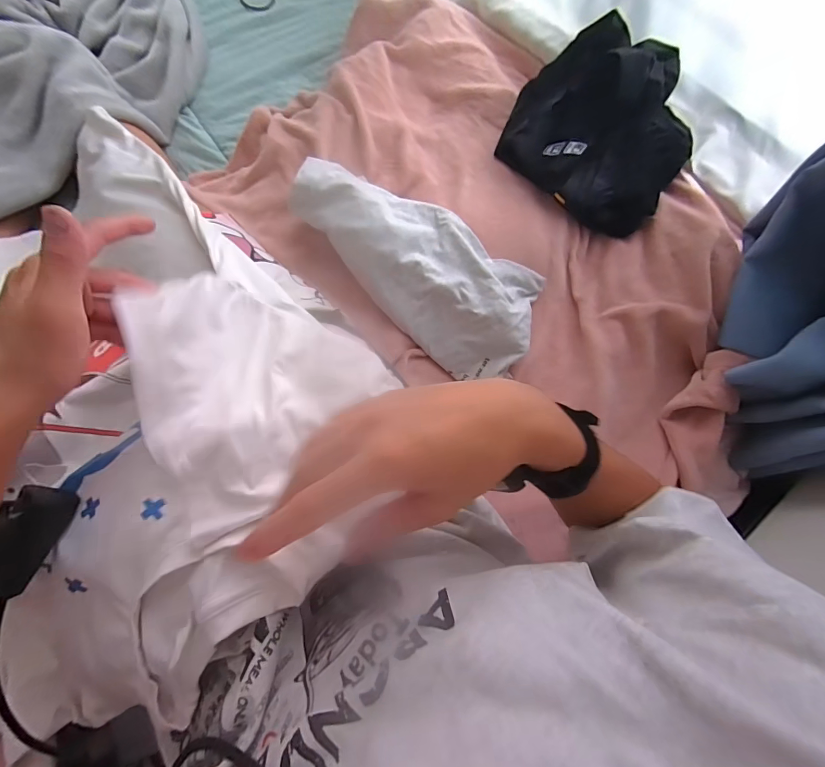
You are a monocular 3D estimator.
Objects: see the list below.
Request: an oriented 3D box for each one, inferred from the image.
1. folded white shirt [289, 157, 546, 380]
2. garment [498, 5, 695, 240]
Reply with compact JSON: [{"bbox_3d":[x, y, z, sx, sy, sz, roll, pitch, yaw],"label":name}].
[{"bbox_3d":[0.012,-0.154,0.479,0.337,0.069,0.167,36,75,-11],"label":"folded white shirt"},{"bbox_3d":[0.274,-0.376,0.529,0.243,0.095,0.266,34,75,8],"label":"garment"}]

